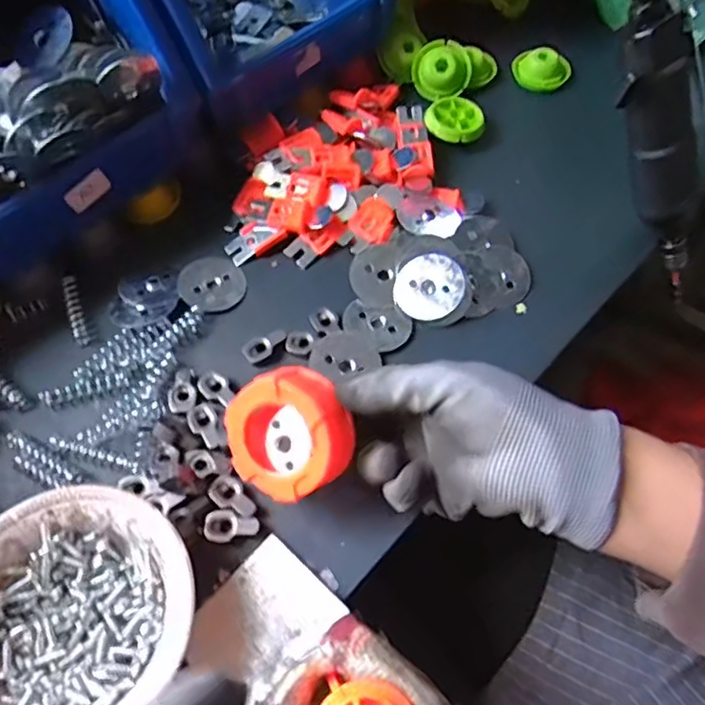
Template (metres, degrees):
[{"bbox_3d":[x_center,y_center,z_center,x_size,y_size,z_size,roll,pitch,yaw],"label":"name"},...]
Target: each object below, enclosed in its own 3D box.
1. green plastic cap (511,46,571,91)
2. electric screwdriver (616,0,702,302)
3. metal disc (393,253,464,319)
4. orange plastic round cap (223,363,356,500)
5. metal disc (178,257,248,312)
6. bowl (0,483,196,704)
[{"bbox_3d":[0.166,-0.248,0.531,0.049,0.018,0.039,16,62,9],"label":"green plastic cap"},{"bbox_3d":[0.200,-0.143,0.387,0.035,0.256,0.044,19,60,44],"label":"electric screwdriver"},{"bbox_3d":[0.054,-0.045,0.414,0.047,0.005,0.046,-3,71,8],"label":"metal disc"},{"bbox_3d":[-0.033,0.044,0.320,0.065,0.029,0.065,6,103,25],"label":"orange plastic round cap"},{"bbox_3d":[-0.100,-0.050,0.428,0.044,0.004,0.046,2,60,-4],"label":"metal disc"},{"bbox_3d":[-0.140,0.131,0.304,0.118,0.041,0.112,0,61,0],"label":"bowl"}]

